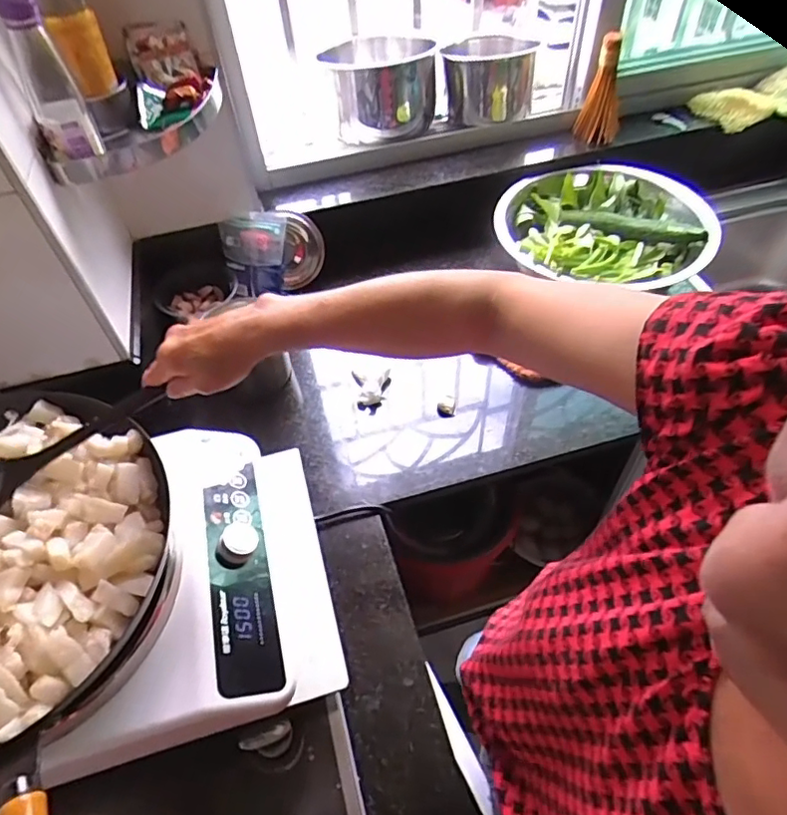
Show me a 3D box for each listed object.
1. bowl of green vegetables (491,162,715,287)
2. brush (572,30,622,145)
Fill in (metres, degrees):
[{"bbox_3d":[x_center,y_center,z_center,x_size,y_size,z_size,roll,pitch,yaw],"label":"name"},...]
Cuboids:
[{"bbox_3d":[0.359,-0.308,0.993,0.353,0.090,0.329,-1,51,2],"label":"bowl of green vegetables"},{"bbox_3d":[0.398,-0.598,1.067,0.079,0.181,0.050,11,26,11],"label":"brush"}]

